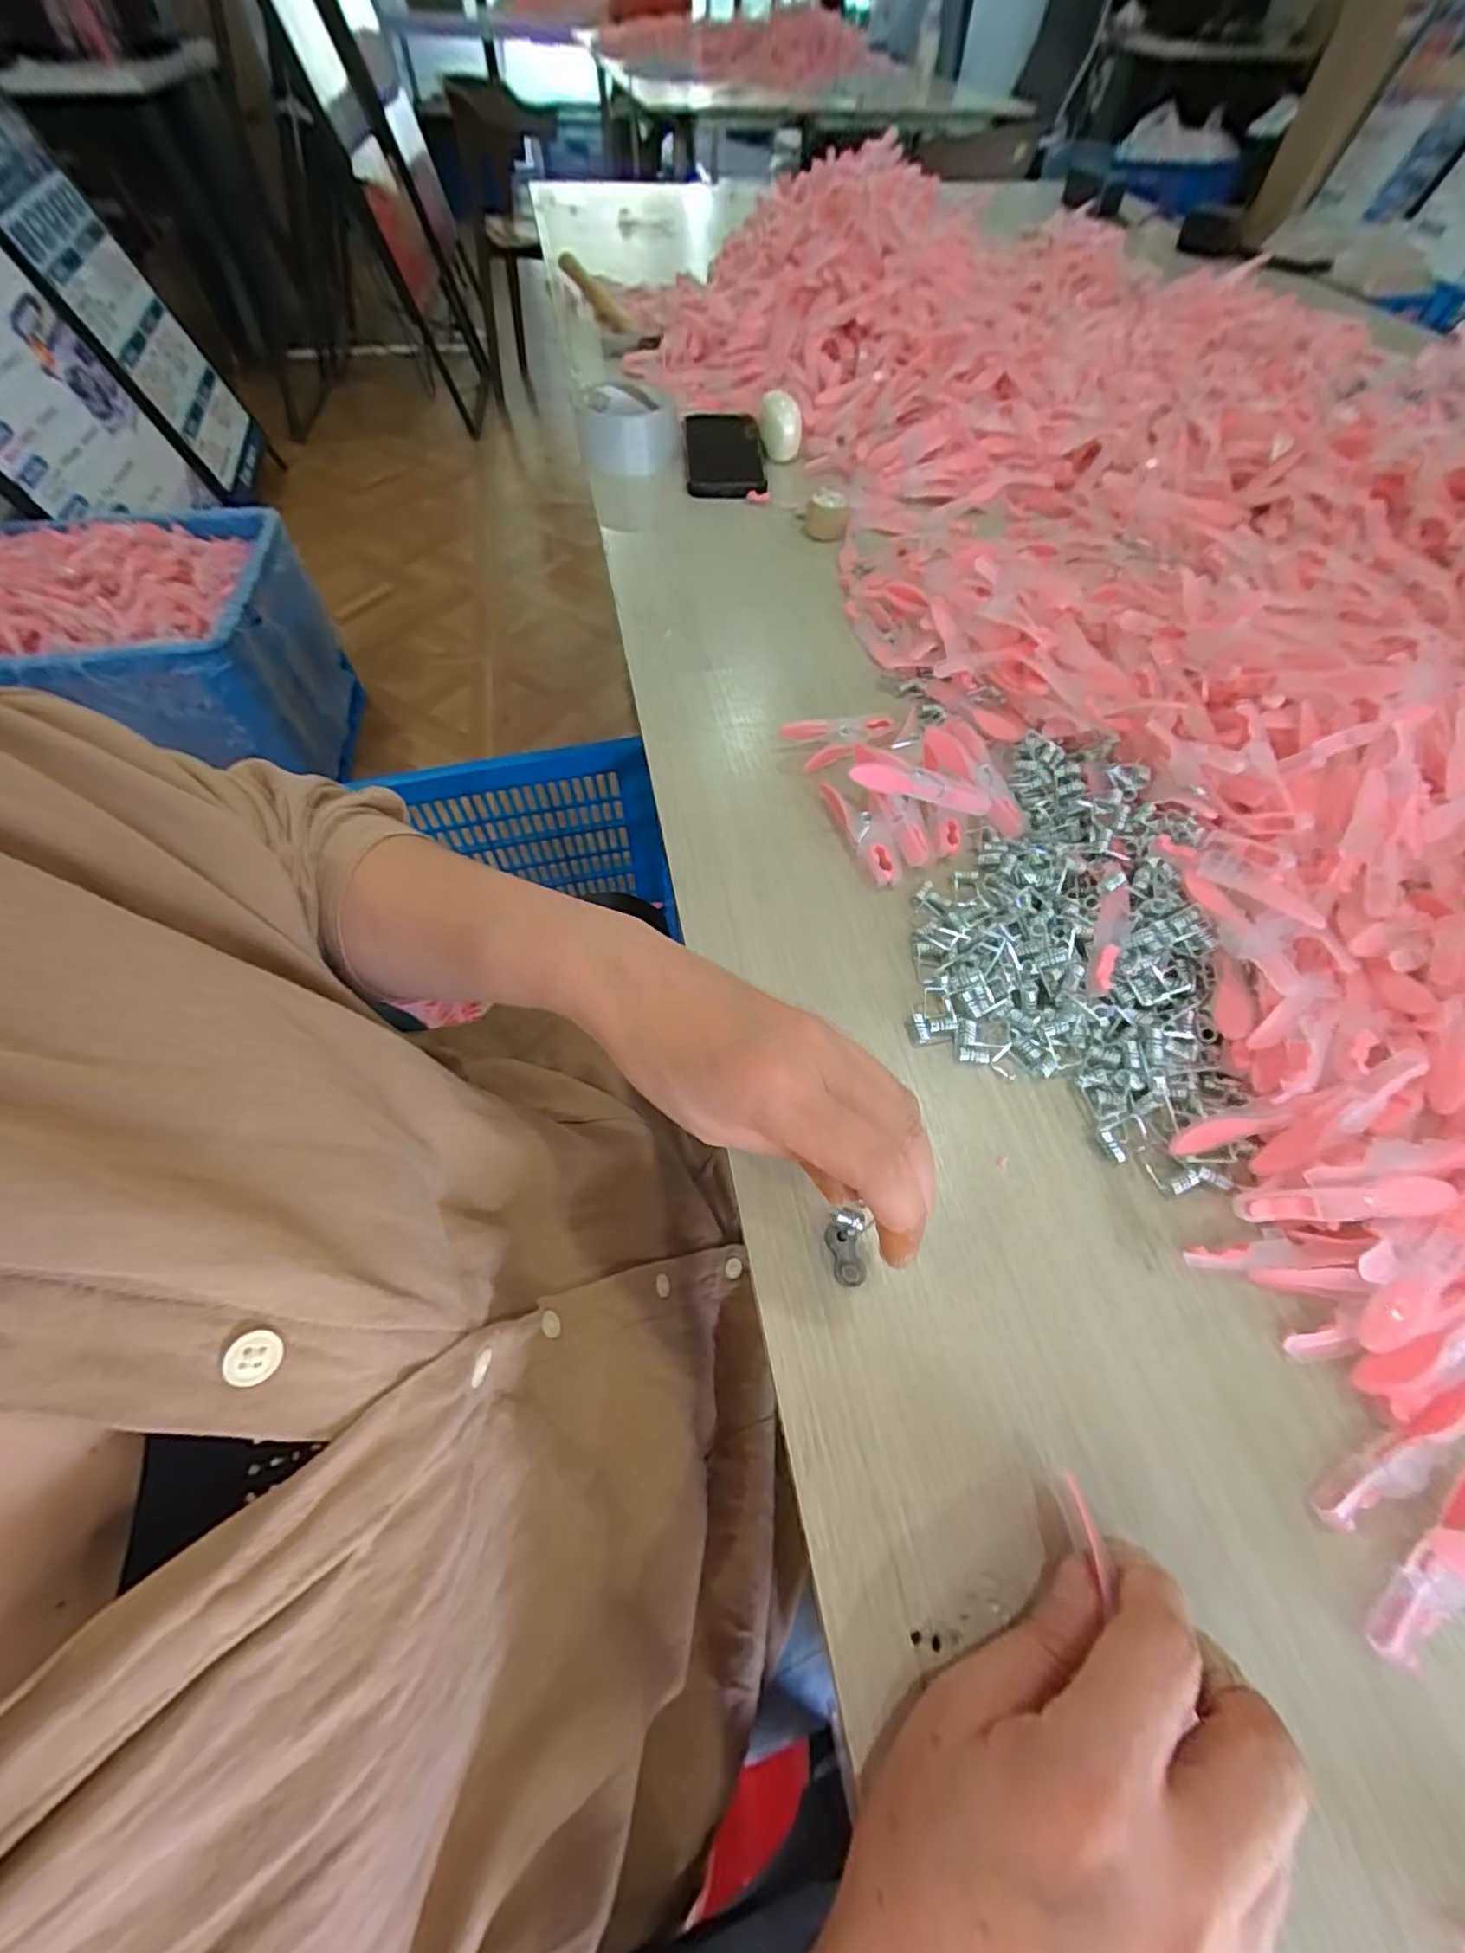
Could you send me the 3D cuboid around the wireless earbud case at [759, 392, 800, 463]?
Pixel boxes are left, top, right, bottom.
[{"bbox_3d":[0.049,-0.560,0.651,0.042,0.056,0.034,5,59,1],"label":"wireless earbud case"}]

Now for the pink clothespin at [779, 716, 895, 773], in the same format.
[{"bbox_3d":[0.071,-0.159,0.418,0.071,0.012,0.035,-22,62,-14],"label":"pink clothespin"}]

